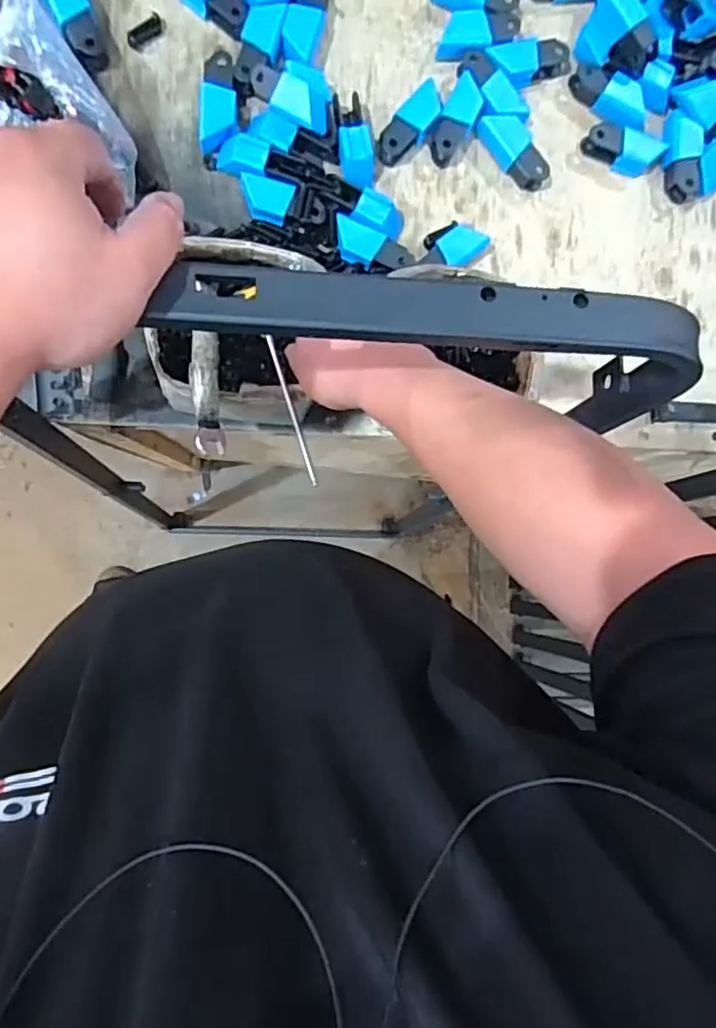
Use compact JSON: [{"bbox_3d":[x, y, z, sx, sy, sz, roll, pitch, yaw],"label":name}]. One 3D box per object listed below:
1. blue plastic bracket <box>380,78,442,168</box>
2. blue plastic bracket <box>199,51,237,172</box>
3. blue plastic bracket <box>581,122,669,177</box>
[{"bbox_3d":[0.054,-0.389,0.634,0.035,0.020,0.087,38,85,-6],"label":"blue plastic bracket"},{"bbox_3d":[-0.134,-0.391,0.612,0.035,0.026,0.099,-1,90,-8],"label":"blue plastic bracket"},{"bbox_3d":[0.279,-0.382,0.664,0.083,0.024,0.038,16,88,-7],"label":"blue plastic bracket"}]

